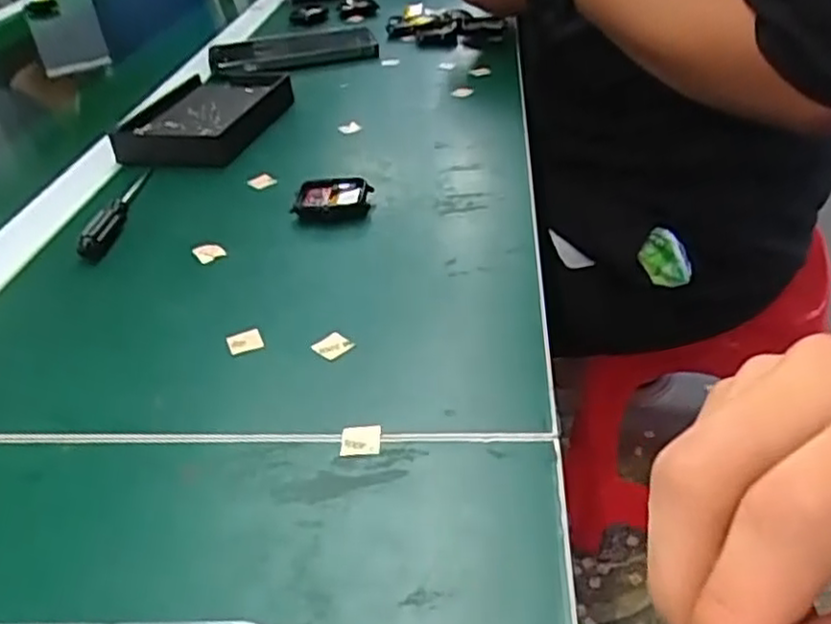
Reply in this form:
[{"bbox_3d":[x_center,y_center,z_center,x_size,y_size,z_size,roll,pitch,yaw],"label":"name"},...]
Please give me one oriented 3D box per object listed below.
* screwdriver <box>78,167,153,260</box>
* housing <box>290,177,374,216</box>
[{"bbox_3d":[-0.191,-0.066,0.461,0.014,0.012,0.106,-6,35,2],"label":"screwdriver"},{"bbox_3d":[-0.053,-0.071,0.449,0.049,0.010,0.036,0,36,10],"label":"housing"}]

